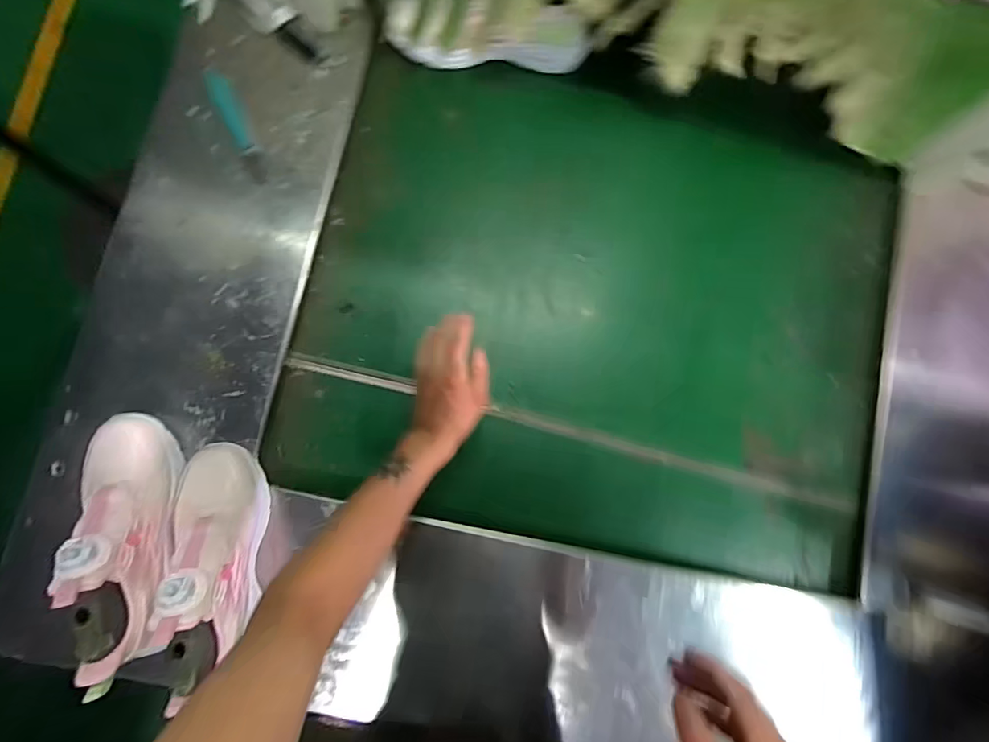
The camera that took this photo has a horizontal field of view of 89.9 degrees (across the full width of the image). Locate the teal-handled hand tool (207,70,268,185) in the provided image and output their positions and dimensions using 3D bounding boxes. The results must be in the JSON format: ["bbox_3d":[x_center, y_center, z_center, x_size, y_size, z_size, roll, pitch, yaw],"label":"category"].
[{"bbox_3d":[-0.325,-0.311,0.628,0.026,0.012,0.150,-26,87,-9],"label":"teal-handled hand tool"}]

